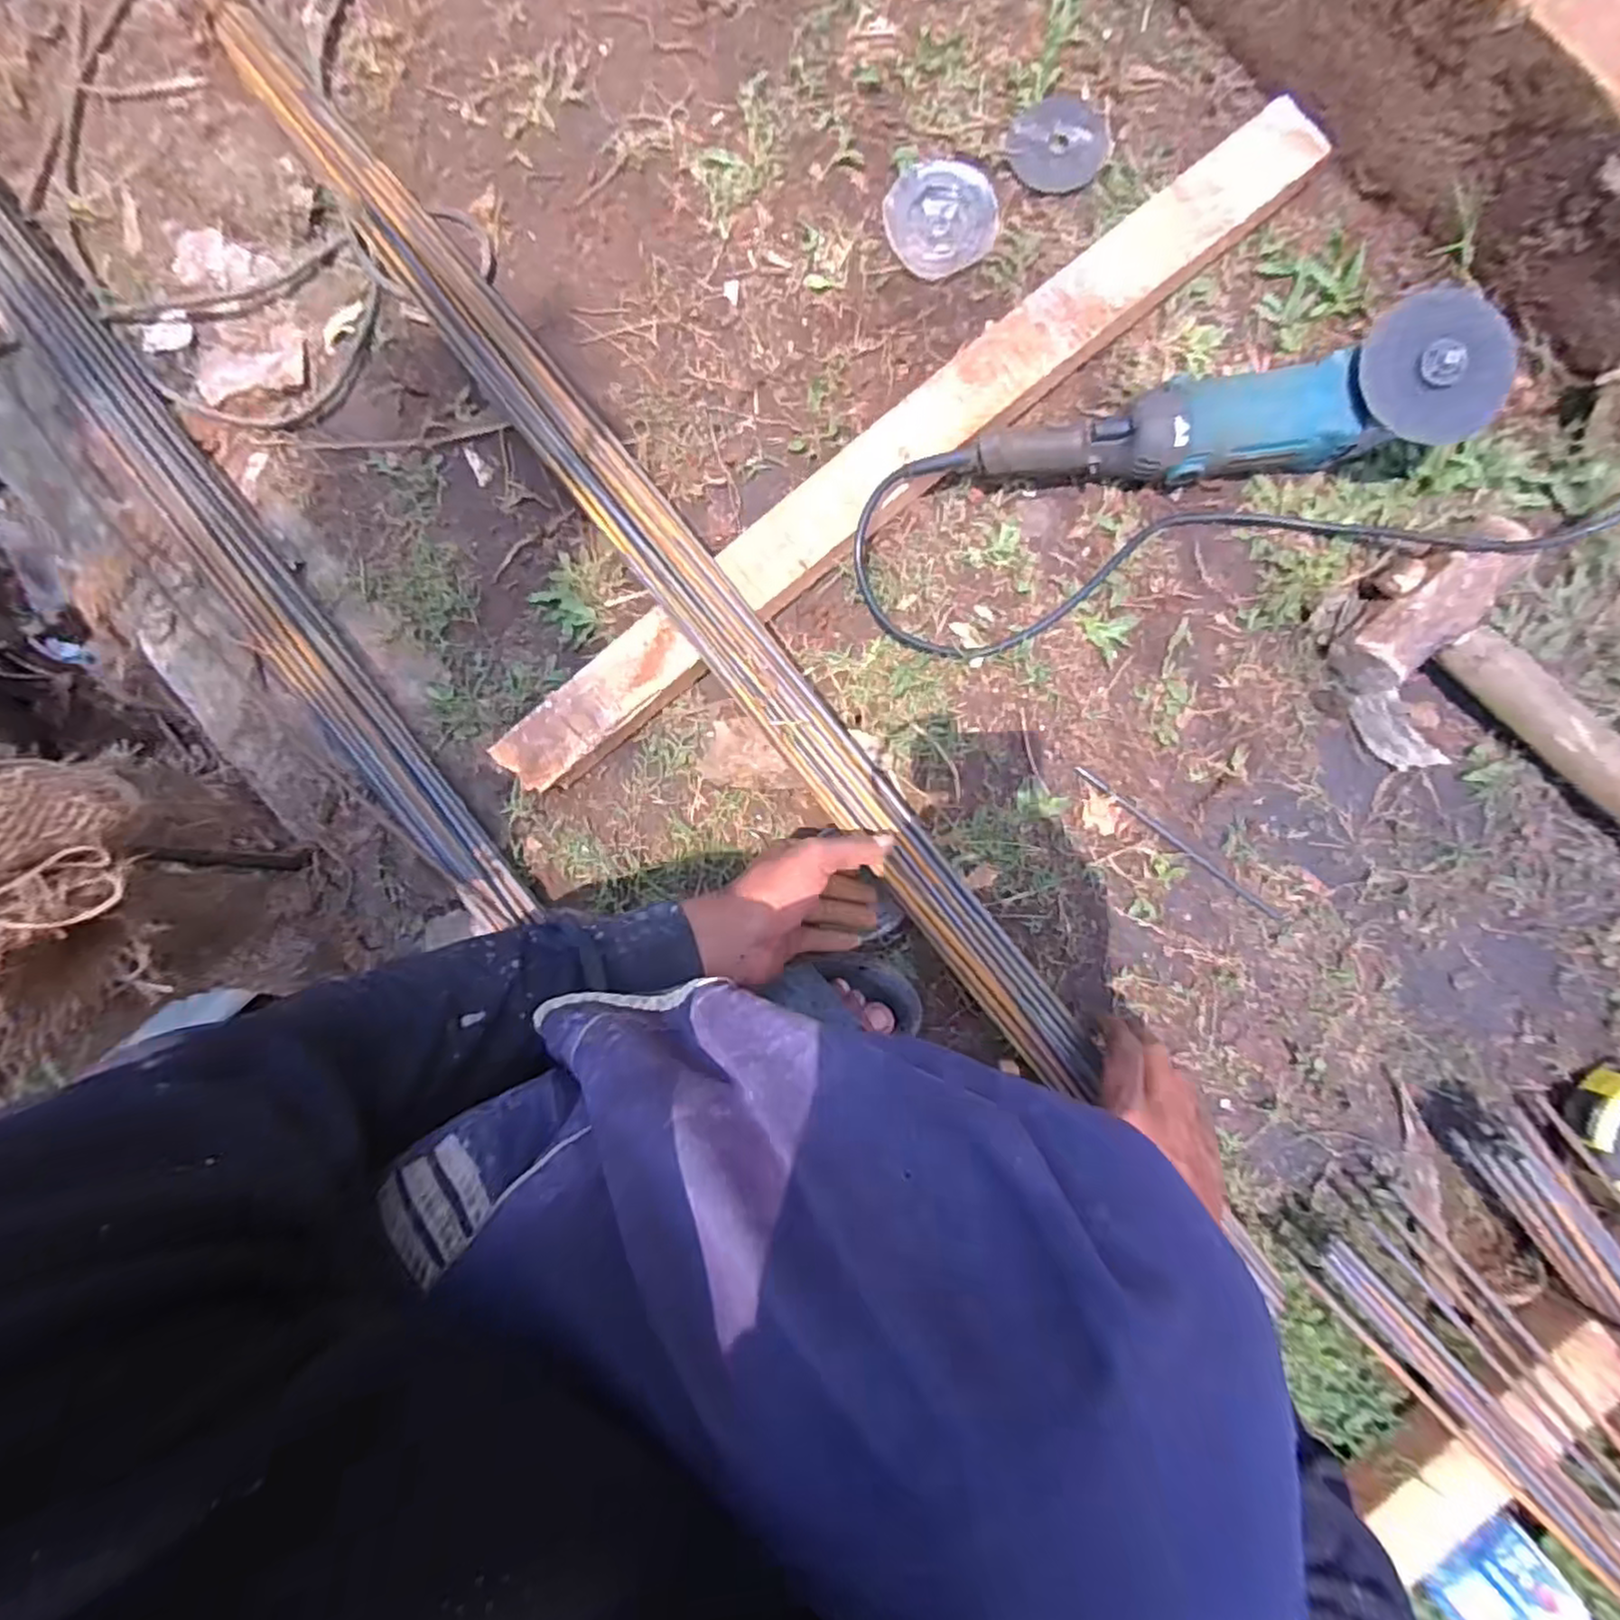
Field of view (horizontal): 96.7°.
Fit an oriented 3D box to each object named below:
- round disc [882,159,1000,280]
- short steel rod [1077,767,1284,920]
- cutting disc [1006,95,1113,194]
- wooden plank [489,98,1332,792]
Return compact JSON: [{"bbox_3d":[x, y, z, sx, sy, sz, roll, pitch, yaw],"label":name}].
[{"bbox_3d":[0.105,-0.476,0.576,0.083,0.008,0.089,0,91,4],"label":"round disc"},{"bbox_3d":[0.284,0.025,0.554,0.184,0.009,0.007,38,93,3],"label":"short steel rod"},{"bbox_3d":[0.198,-0.529,0.571,0.071,0.004,0.076,0,92,8],"label":"cutting disc"},{"bbox_3d":[0.059,-0.261,0.557,0.757,0.041,0.064,-38,88,4],"label":"wooden plank"}]

